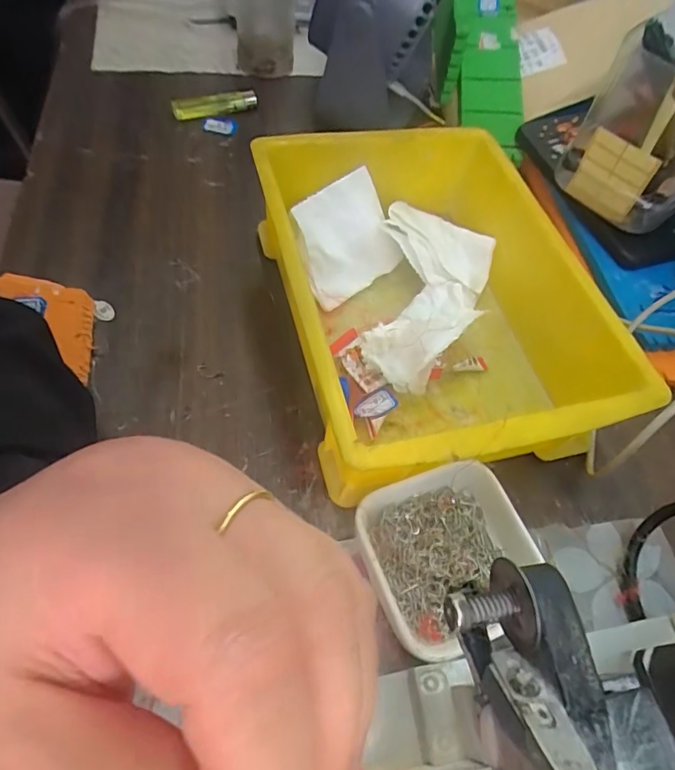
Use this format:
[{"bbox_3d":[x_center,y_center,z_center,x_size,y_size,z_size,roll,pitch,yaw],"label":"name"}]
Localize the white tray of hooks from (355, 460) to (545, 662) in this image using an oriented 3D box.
[{"bbox_3d":[0.056,0.088,0.255,0.090,0.031,0.081,-15,62,-15],"label":"white tray of hooks"}]

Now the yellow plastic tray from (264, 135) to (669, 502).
[{"bbox_3d":[0.058,-0.062,0.312,0.173,0.068,0.245,-11,61,-13],"label":"yellow plastic tray"}]

